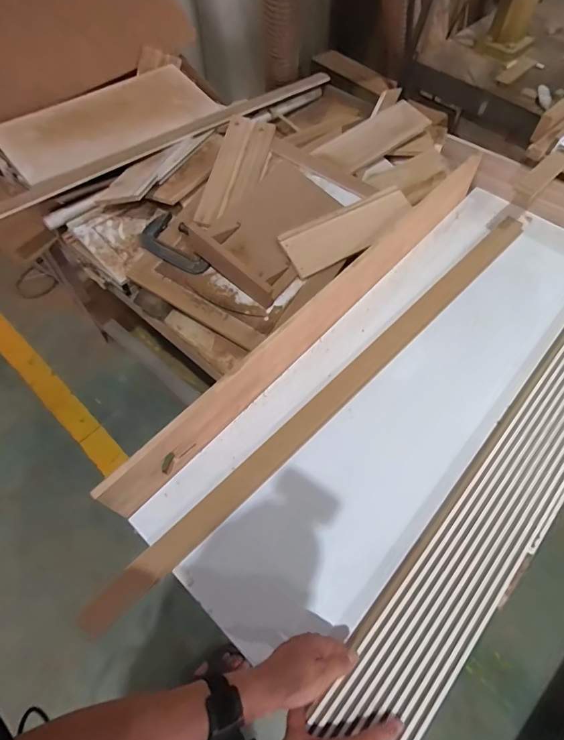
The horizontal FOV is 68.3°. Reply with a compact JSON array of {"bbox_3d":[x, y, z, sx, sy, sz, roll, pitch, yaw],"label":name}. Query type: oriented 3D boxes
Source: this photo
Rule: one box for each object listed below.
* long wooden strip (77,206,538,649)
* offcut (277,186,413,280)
[{"bbox_3d":[0.140,0.014,0.828,1.193,0.031,0.059,-41,67,-20],"label":"long wooden strip"},{"bbox_3d":[0.161,-0.325,0.958,0.333,0.023,0.118,-27,77,-12],"label":"offcut"}]

